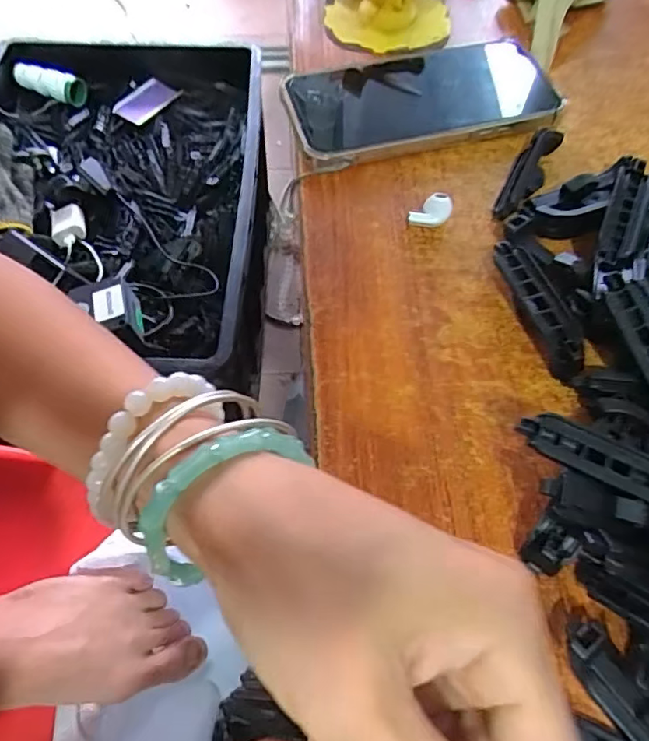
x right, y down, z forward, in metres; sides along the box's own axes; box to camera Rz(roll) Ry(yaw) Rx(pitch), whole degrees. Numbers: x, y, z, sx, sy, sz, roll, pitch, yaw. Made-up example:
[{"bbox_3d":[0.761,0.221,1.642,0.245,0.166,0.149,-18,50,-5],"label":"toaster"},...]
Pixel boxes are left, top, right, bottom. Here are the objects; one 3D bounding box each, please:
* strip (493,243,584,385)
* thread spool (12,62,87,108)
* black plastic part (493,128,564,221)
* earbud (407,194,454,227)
[{"bbox_3d":[0.107,-0.030,0.275,0.021,0.016,0.077,-12,61,-9],"label":"strip"},{"bbox_3d":[-0.438,-0.456,0.885,0.127,0.049,0.042,23,62,11],"label":"thread spool"},{"bbox_3d":[0.119,-0.114,0.321,0.018,0.018,0.073,26,63,13],"label":"black plastic part"},{"bbox_3d":[0.059,-0.087,0.305,0.022,0.017,0.013,-12,61,-8],"label":"earbud"}]

